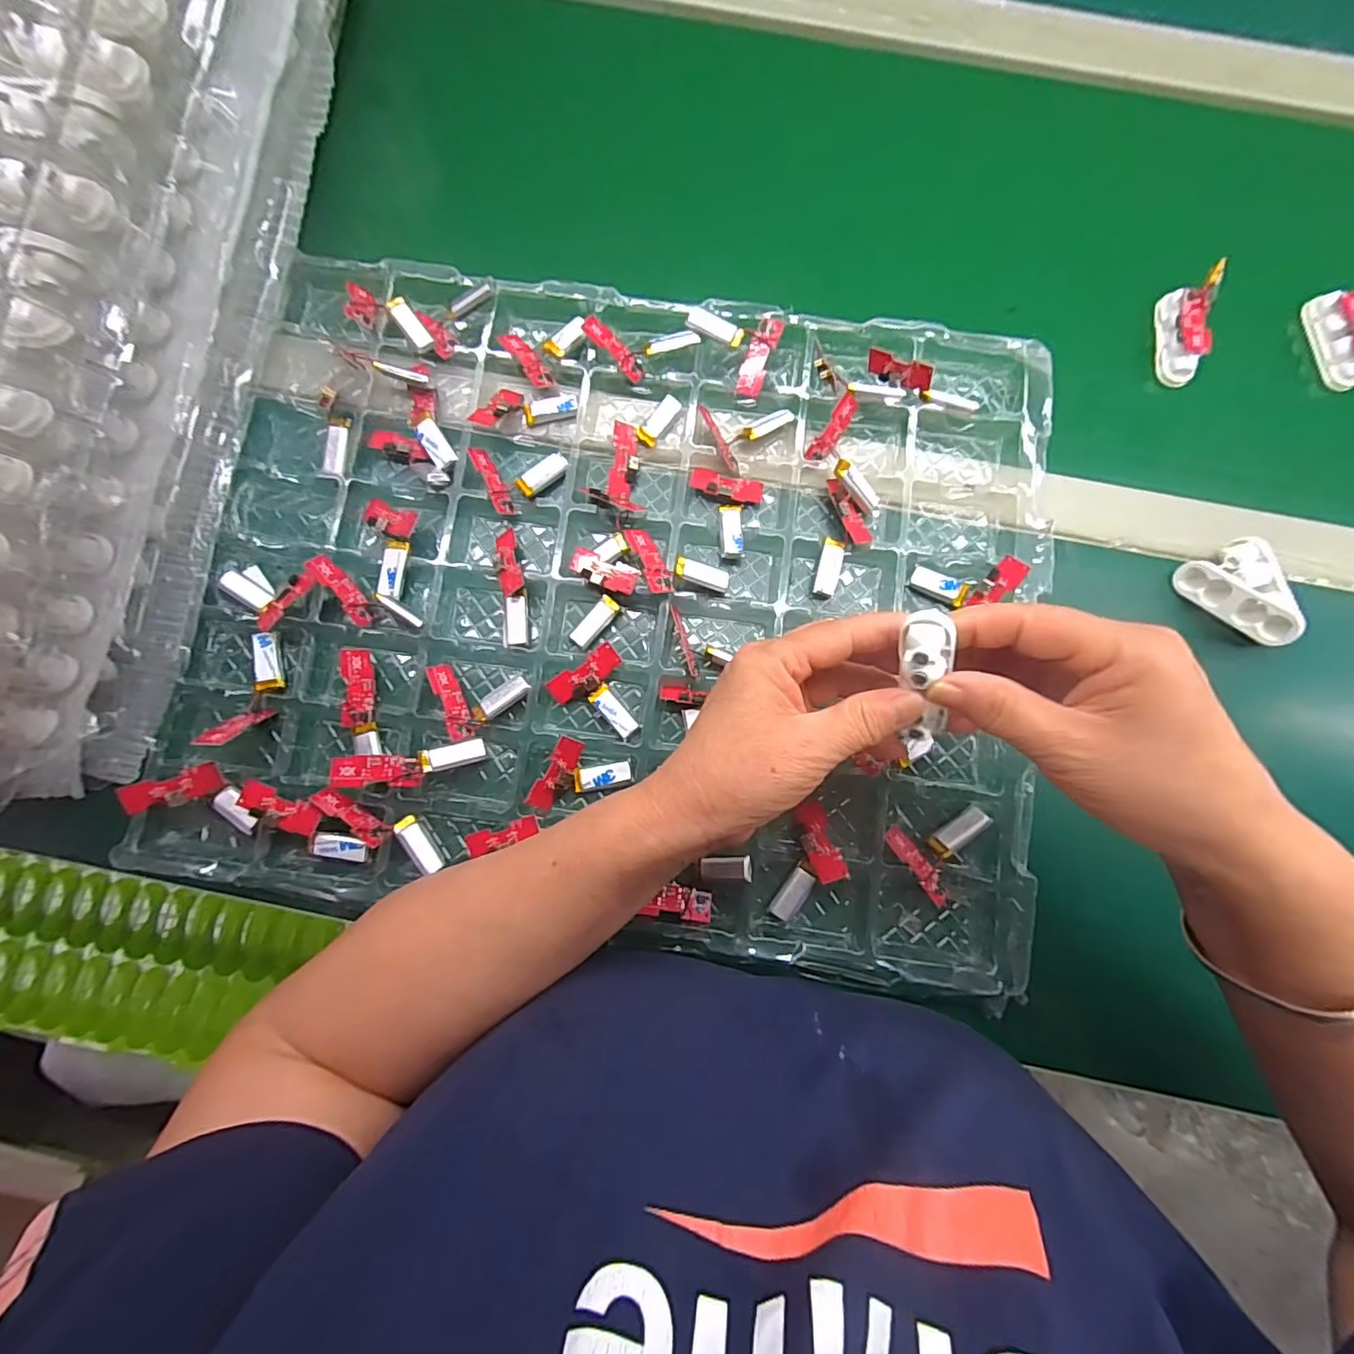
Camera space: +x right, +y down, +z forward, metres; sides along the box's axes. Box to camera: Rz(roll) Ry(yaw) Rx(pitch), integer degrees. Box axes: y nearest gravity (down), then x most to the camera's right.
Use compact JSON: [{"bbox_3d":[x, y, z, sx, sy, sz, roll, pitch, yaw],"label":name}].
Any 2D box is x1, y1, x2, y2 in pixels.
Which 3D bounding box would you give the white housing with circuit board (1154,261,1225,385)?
[{"bbox_3d":[0.317,-0.219,0.355,0.020,0.029,0.061,9,82,2],"label":"white housing with circuit board"}]

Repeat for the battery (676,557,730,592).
[{"bbox_3d":[0.015,-0.059,0.330,0.035,0.005,0.012,17,81,-25],"label":"battery"}]

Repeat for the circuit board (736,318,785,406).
[{"bbox_3d":[0.049,-0.192,0.349,0.016,0.009,0.050,21,102,4],"label":"circuit board"}]

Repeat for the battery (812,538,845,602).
[{"bbox_3d":[0.090,-0.064,0.337,0.013,0.011,0.034,12,82,2],"label":"battery"}]

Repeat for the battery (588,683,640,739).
[{"bbox_3d":[-0.036,0.020,0.324,0.013,0.005,0.033,-37,83,-4],"label":"battery"}]

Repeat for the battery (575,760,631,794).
[{"bbox_3d":[-0.042,0.056,0.318,0.032,0.005,0.014,-8,82,0],"label":"battery"}]

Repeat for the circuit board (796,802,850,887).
[{"bbox_3d":[0.078,0.090,0.309,0.017,0.004,0.043,-24,51,12],"label":"circuit board"}]

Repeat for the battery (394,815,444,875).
[{"bbox_3d":[-0.139,0.091,0.306,0.010,0.014,0.033,-32,95,-4],"label":"battery"}]

